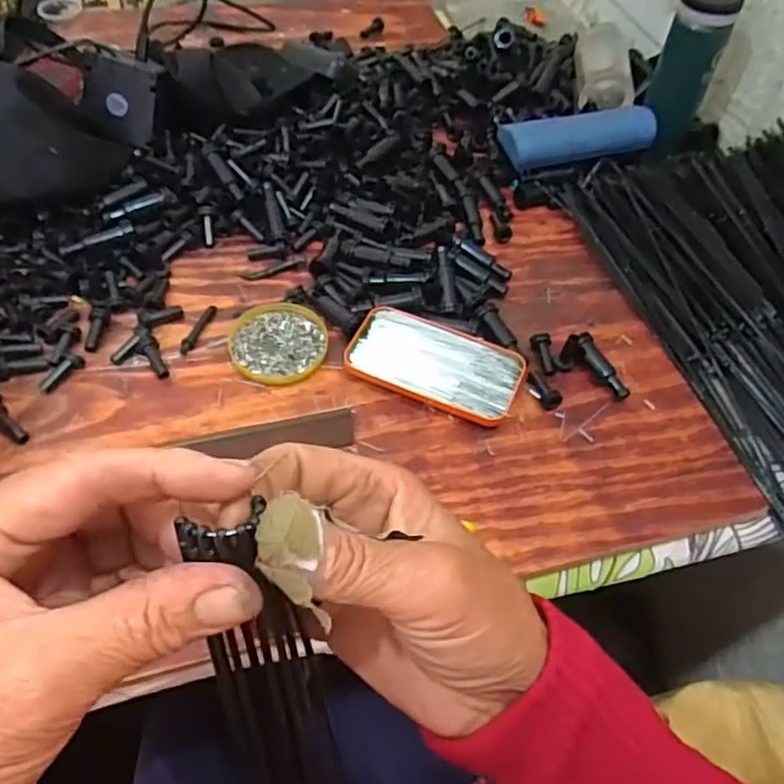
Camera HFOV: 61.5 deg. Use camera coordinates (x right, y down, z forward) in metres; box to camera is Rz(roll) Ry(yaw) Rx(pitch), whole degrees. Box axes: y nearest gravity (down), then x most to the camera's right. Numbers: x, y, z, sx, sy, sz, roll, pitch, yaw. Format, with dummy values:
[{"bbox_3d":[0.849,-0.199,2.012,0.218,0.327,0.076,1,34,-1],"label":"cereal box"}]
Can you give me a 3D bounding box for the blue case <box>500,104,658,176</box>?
[{"bbox_3d":[0.203,-0.282,0.723,0.165,0.040,0.058,-8,54,-11],"label":"blue case"}]

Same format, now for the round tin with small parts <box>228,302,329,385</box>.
[{"bbox_3d":[-0.099,-0.045,0.578,0.081,0.006,0.089,2,53,-3],"label":"round tin with small parts"}]

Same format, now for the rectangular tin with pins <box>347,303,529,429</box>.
[{"bbox_3d":[0.039,-0.026,0.562,0.144,0.015,0.080,23,55,12],"label":"rectangular tin with pins"}]

